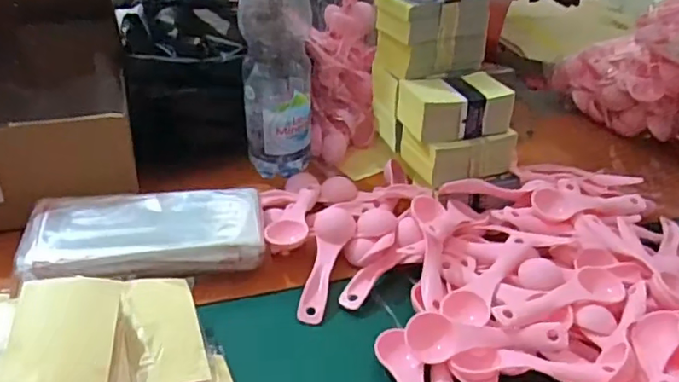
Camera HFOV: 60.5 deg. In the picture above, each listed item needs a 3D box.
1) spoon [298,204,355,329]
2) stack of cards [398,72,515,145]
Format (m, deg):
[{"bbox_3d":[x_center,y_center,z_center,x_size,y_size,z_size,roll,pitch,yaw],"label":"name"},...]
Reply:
[{"bbox_3d":[-0.012,0.060,0.493,0.034,0.011,0.114,6,49,10],"label":"spoon"},{"bbox_3d":[0.112,-0.085,0.566,0.097,0.042,0.073,-10,37,-18],"label":"stack of cards"}]

